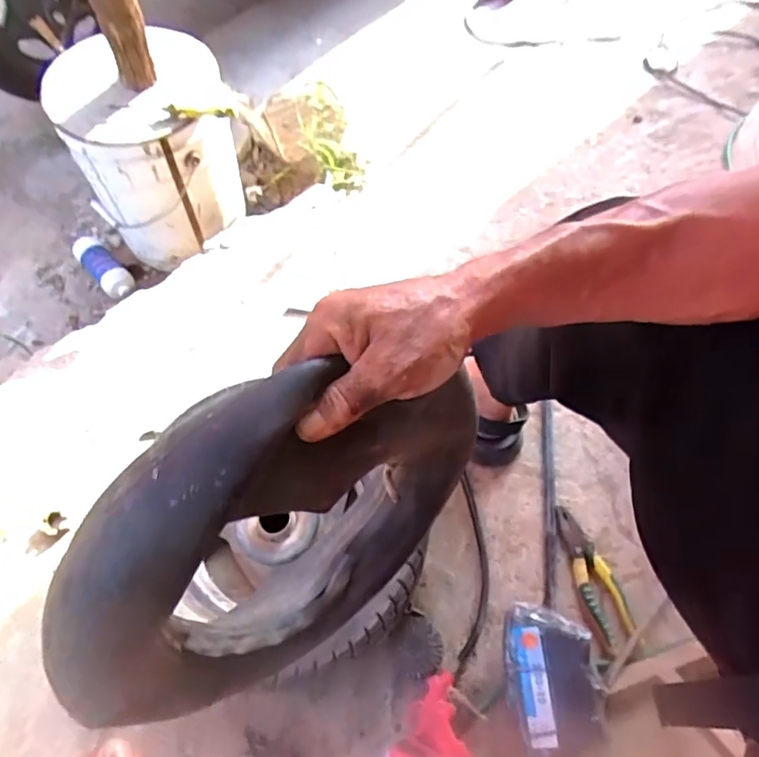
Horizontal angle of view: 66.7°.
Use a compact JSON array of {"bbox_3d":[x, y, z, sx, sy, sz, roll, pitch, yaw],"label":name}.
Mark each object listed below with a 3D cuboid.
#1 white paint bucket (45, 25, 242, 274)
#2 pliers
[{"bbox_3d":[-0.436,-0.454,1.155,0.293,0.350,0.293,0,64,1],"label":"white paint bucket"},{"bbox_3d":[0.289,0.263,0.784,0.052,0.015,0.180,-14,61,-4],"label":"pliers"}]

